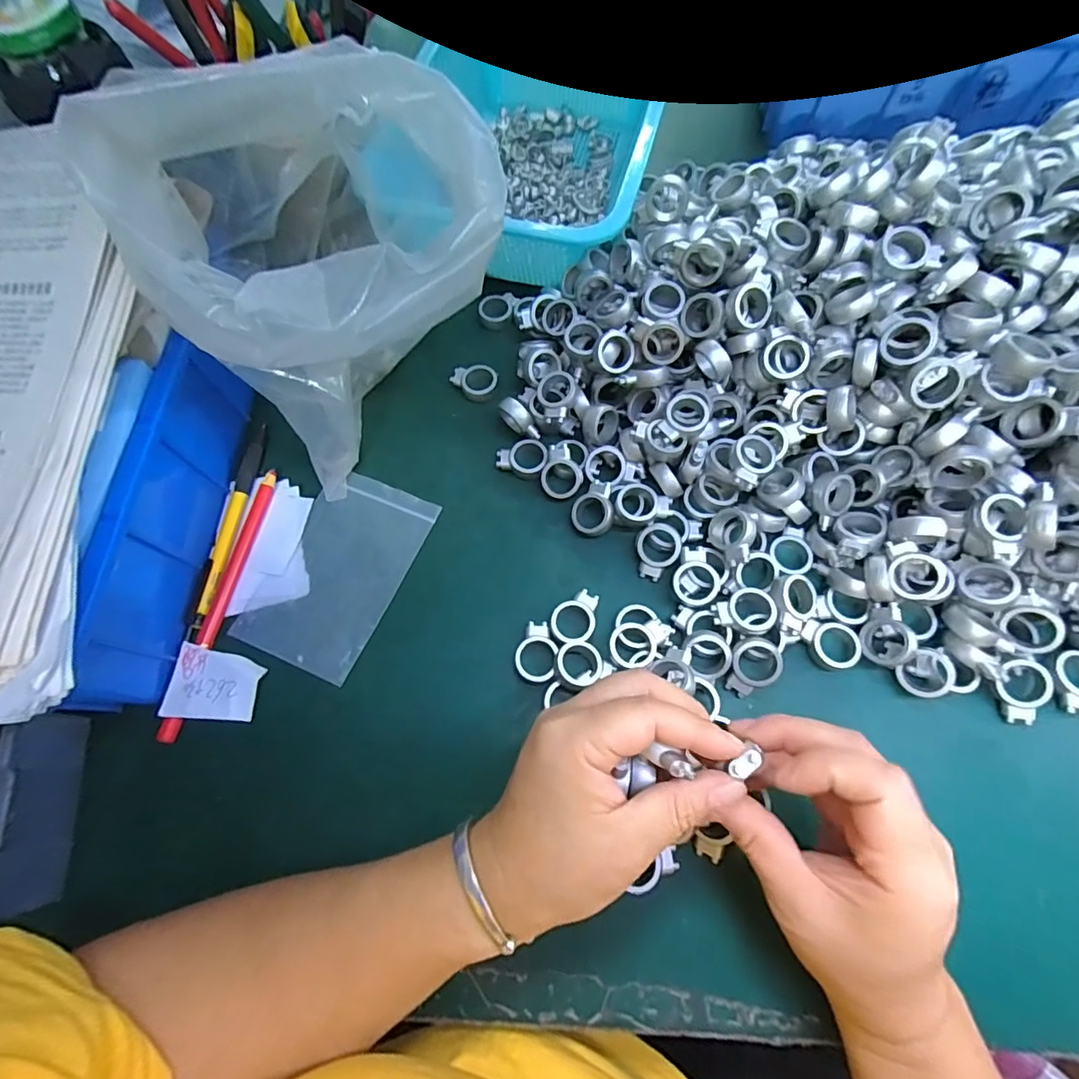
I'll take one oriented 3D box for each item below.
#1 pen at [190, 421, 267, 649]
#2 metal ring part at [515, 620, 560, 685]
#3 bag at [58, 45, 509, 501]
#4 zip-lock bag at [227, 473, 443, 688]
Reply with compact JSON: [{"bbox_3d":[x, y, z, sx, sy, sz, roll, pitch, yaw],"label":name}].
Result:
[{"bbox_3d":[-0.196,-0.009,0.330,0.011,0.009,0.143,4,69,4],"label":"pen"},{"bbox_3d":[-0.001,0.064,0.296,0.023,0.006,0.034,8,69,6],"label":"metal ring part"},{"bbox_3d":[-0.115,-0.146,0.293,0.154,0.177,0.150,-43,73,-13],"label":"bag"},{"bbox_3d":[-0.123,0.018,0.323,0.075,0.006,0.122,21,69,10],"label":"zip-lock bag"}]

